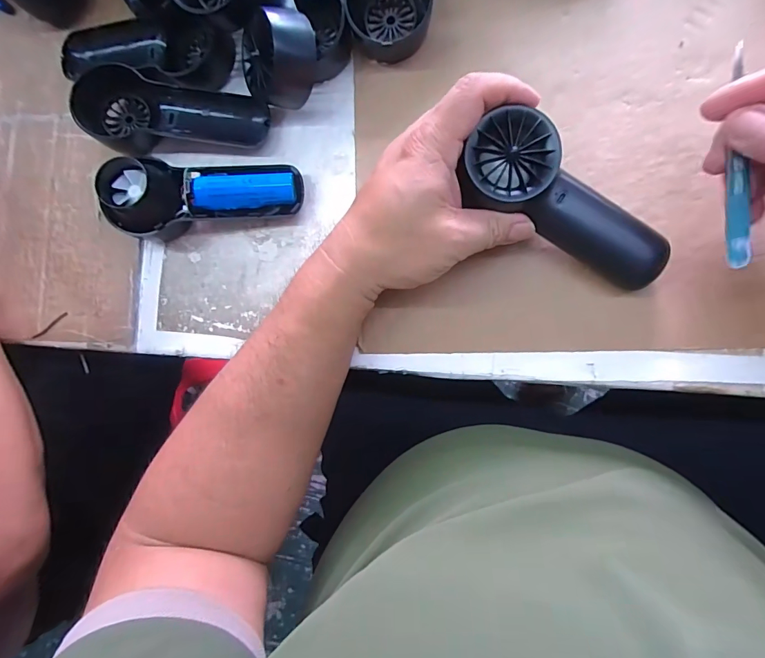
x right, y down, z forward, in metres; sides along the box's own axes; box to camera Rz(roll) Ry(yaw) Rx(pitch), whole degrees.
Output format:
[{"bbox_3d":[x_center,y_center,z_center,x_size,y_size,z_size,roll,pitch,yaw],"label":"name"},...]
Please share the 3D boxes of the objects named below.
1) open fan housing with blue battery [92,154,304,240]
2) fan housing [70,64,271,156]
[{"bbox_3d":[-0.135,-0.107,0.314,0.141,0.051,0.054,-8,86,8],"label":"open fan housing with blue battery"},{"bbox_3d":[-0.174,-0.167,0.325,0.153,0.032,0.058,12,89,9],"label":"fan housing"}]

